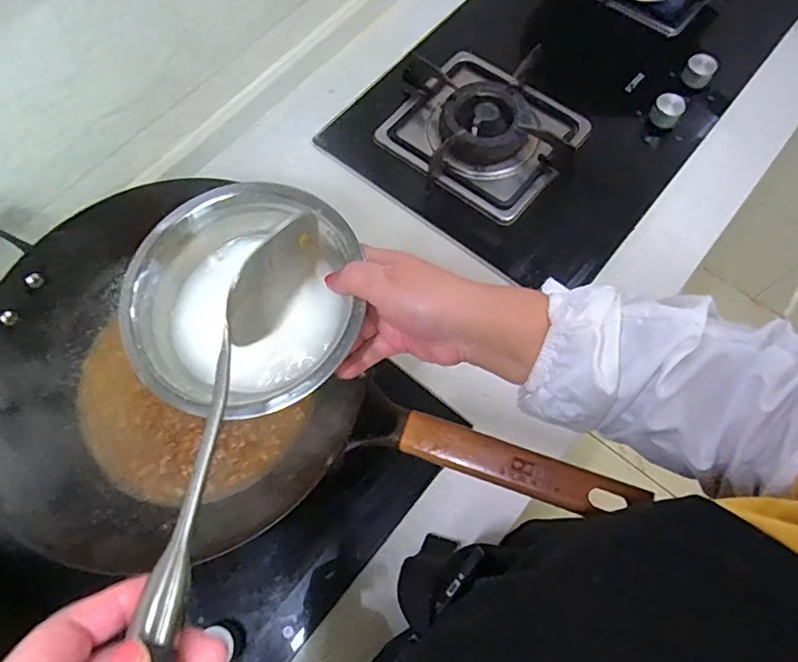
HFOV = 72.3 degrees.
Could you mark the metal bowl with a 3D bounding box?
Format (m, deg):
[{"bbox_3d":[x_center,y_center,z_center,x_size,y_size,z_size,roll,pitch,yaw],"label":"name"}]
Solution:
[{"bbox_3d":[-0.113,-0.022,0.400,0.167,0.050,0.163,0,68,1],"label":"metal bowl"}]

